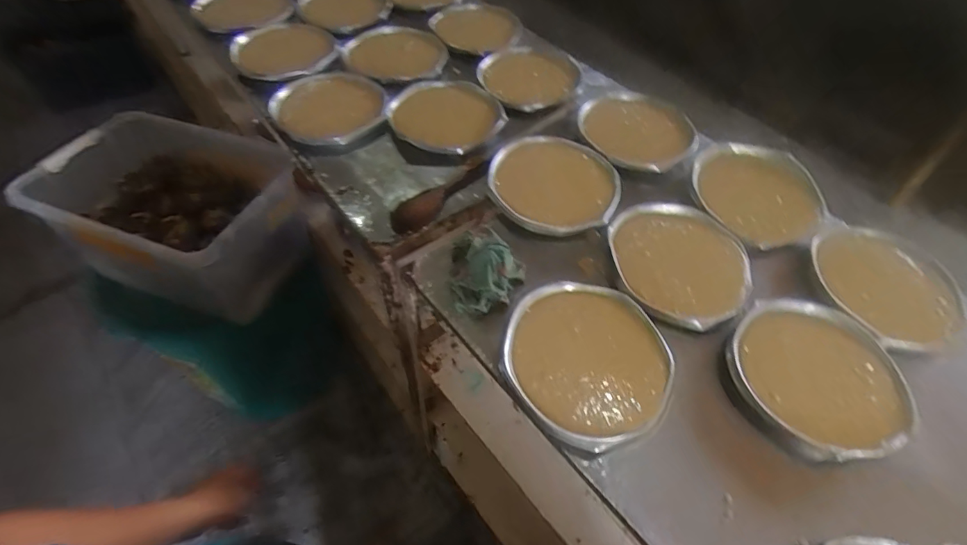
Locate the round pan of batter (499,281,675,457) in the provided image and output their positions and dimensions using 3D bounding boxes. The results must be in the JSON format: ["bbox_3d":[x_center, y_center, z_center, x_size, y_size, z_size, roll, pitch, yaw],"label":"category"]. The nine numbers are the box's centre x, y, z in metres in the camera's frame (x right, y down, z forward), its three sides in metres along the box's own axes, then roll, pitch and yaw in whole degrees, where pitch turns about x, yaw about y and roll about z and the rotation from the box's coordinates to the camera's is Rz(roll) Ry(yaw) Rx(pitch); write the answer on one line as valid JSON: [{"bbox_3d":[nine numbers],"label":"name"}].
[{"bbox_3d":[0.119,0.101,0.563,0.186,0.028,0.198,2,52,-3],"label":"round pan of batter"}]

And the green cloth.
[{"bbox_3d":[0.003,0.001,0.633,0.100,0.050,0.121,10,53,2],"label":"green cloth"}]

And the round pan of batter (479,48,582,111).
[{"bbox_3d":[0.078,-0.376,0.927,0.178,0.039,0.177,2,52,-3],"label":"round pan of batter"}]

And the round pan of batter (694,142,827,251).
[{"bbox_3d":[0.434,-0.129,0.749,0.176,0.033,0.192,2,52,-3],"label":"round pan of batter"}]

